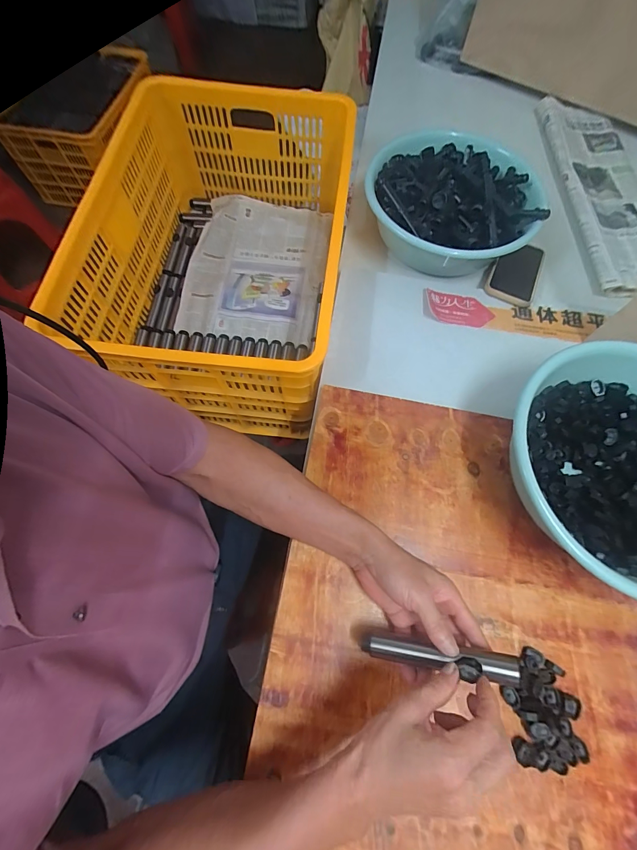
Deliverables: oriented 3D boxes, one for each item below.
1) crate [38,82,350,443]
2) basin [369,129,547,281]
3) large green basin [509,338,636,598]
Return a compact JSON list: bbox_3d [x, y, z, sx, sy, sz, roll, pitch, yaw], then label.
[{"bbox_3d":[-0.177,-0.338,0.682,0.400,0.252,0.615,7,69,0],"label":"crate"},{"bbox_3d":[0.235,-0.390,0.625,0.286,0.085,0.275,1,69,-3],"label":"basin"},{"bbox_3d":[0.376,0.055,0.424,0.266,0.137,0.279,1,69,-3],"label":"large green basin"}]

